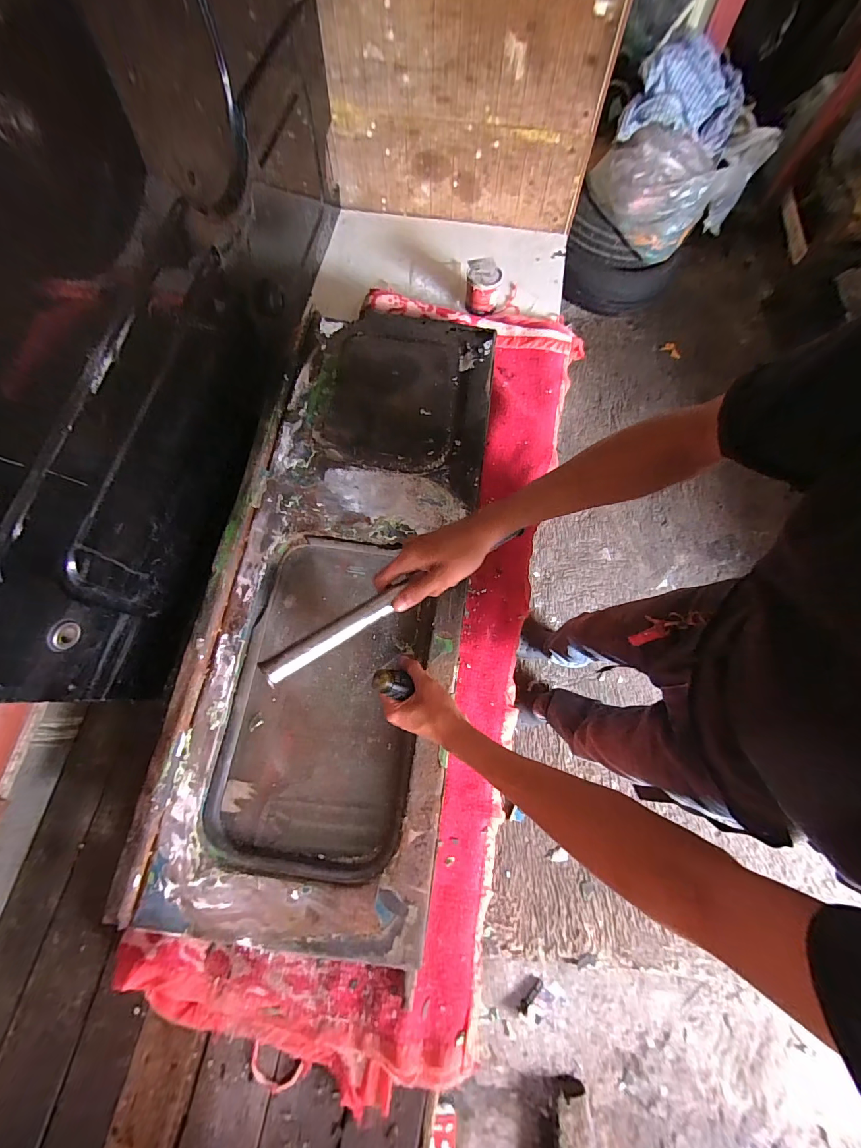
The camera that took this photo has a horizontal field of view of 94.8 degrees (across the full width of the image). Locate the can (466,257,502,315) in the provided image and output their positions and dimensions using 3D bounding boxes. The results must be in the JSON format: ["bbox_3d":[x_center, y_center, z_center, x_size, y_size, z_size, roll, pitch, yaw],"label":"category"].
[{"bbox_3d":[0.114,-0.627,0.862,0.071,0.075,0.080,3,71,3],"label":"can"}]

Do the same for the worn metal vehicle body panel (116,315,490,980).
[{"bbox_3d":[-0.127,-0.014,0.615,0.356,0.056,0.962,8,74,5],"label":"worn metal vehicle body panel"}]

